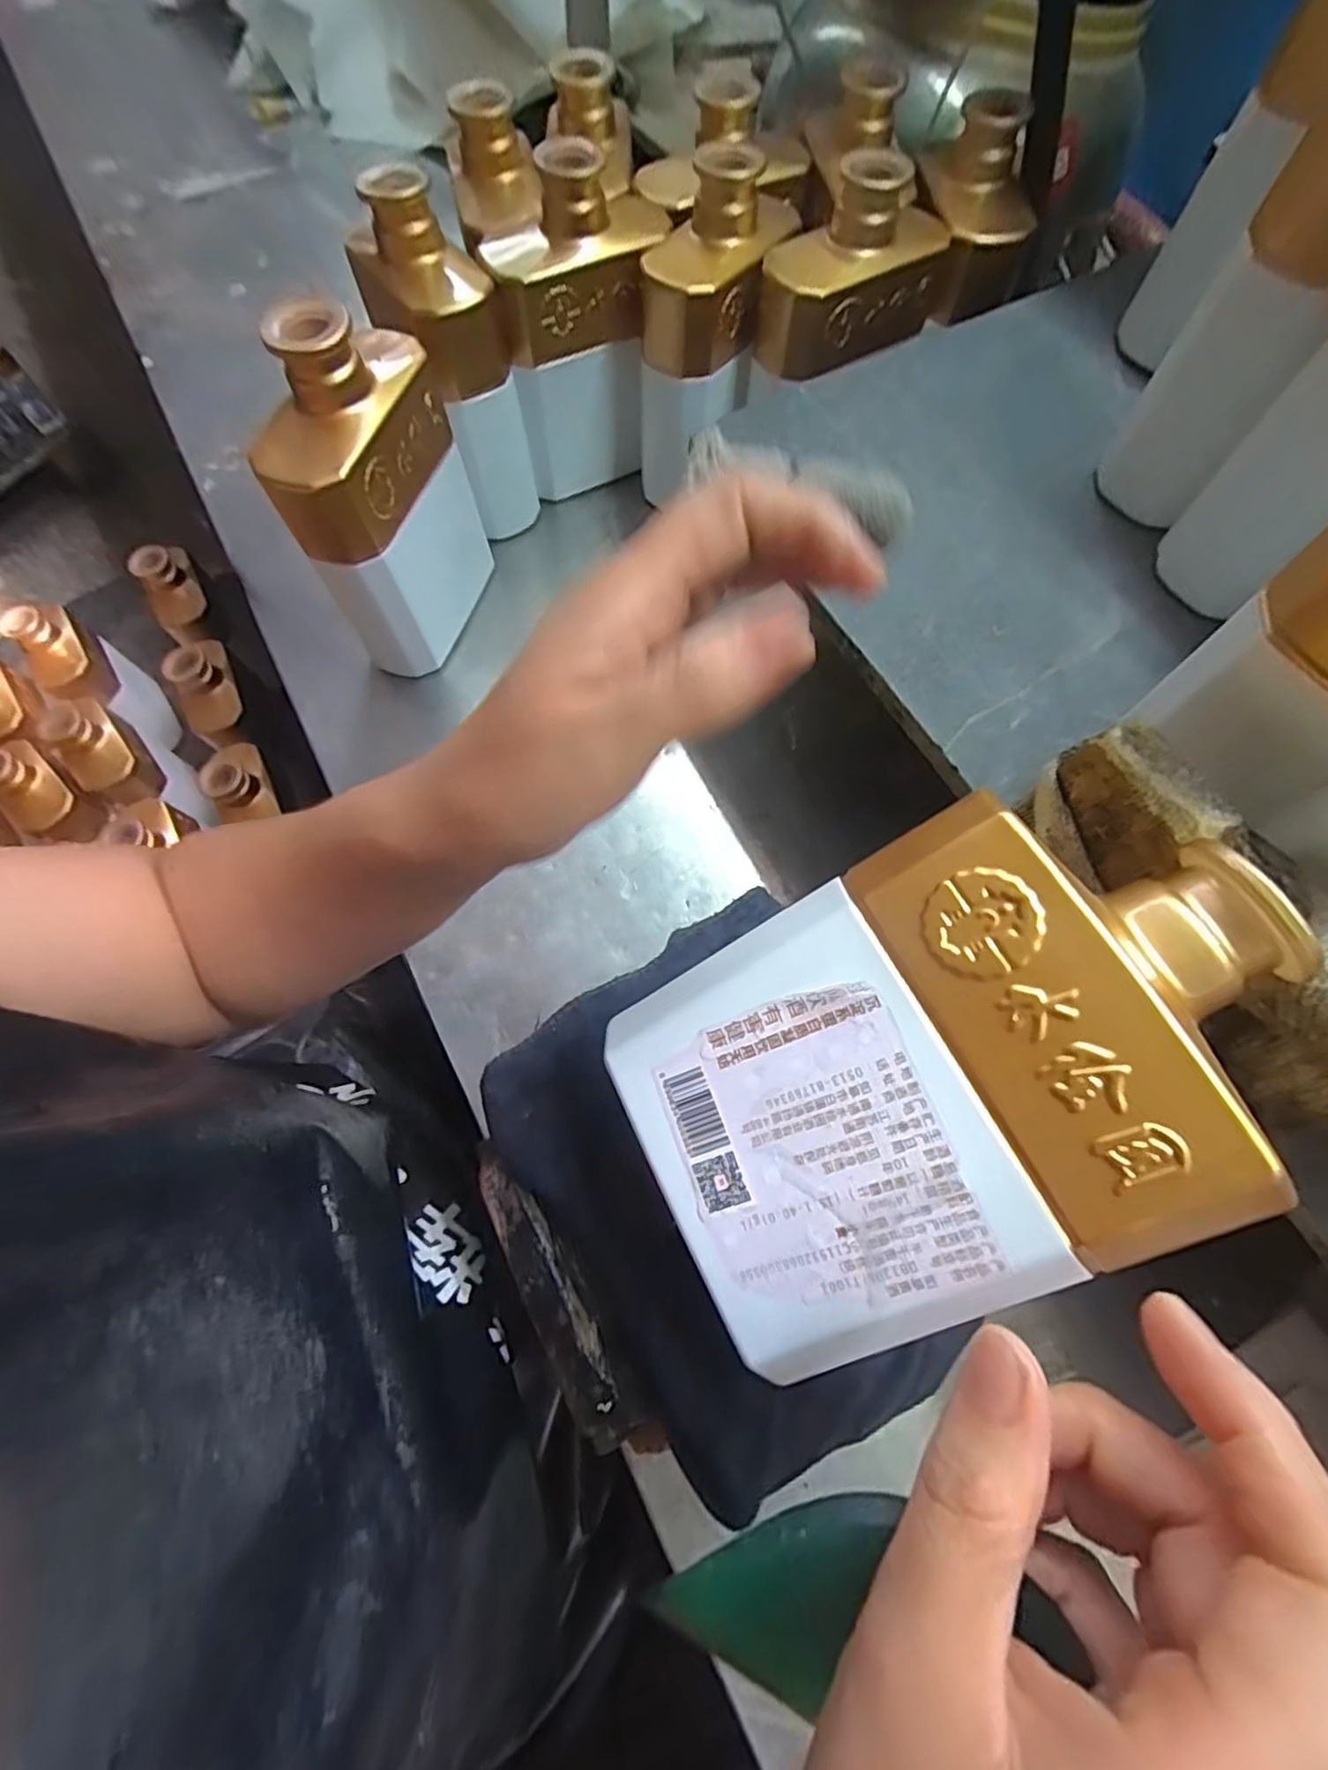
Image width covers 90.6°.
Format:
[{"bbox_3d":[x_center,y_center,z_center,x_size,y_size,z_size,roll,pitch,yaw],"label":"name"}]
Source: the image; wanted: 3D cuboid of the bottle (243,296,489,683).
[{"bbox_3d":[-0.154,-0.215,0.368,0.045,0.172,0.108,14,72,7],"label":"bottle"}]

